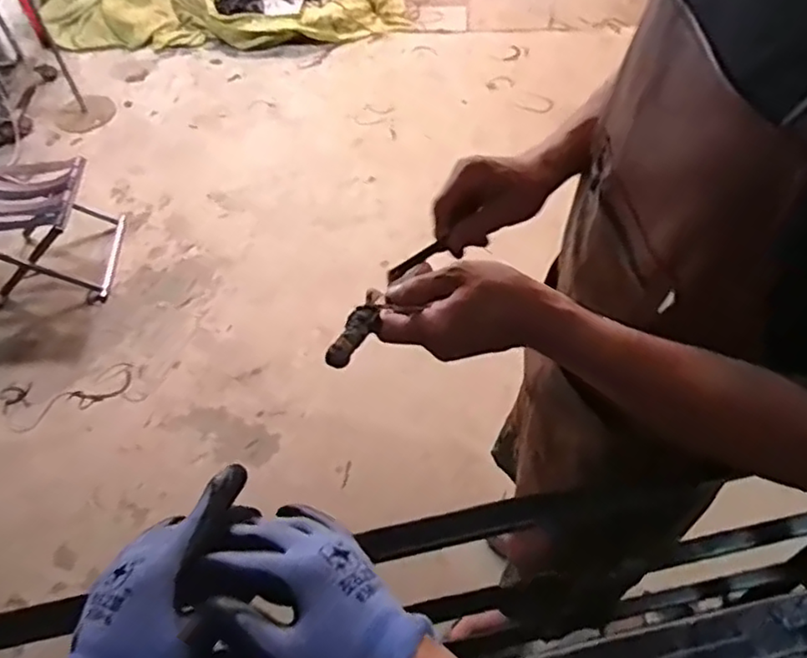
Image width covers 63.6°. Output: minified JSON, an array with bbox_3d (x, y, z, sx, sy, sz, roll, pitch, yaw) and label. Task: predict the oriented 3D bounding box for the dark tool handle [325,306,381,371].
[{"bbox_3d":[-0.039,0.003,0.495,0.021,0.016,0.064,15,56,14],"label":"dark tool handle"}]

